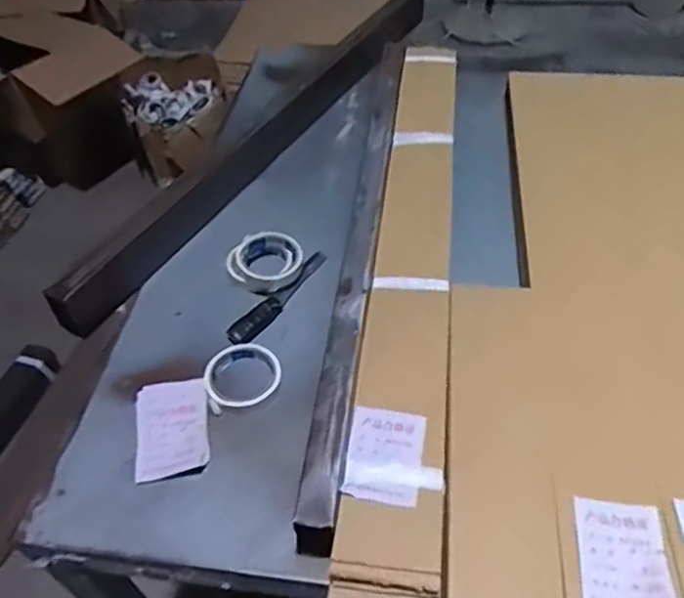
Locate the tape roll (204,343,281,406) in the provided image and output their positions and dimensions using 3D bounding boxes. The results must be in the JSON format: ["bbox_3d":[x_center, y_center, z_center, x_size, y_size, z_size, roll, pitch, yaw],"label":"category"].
[{"bbox_3d":[-0.128,0.094,0.790,0.095,0.025,0.095,-1,47,1],"label":"tape roll"}]

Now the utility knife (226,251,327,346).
[{"bbox_3d":[-0.090,-0.006,0.900,0.028,0.024,0.209,24,53,23],"label":"utility knife"}]

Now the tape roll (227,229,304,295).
[{"bbox_3d":[-0.116,-0.056,0.934,0.109,0.045,0.103,-1,47,1],"label":"tape roll"}]

